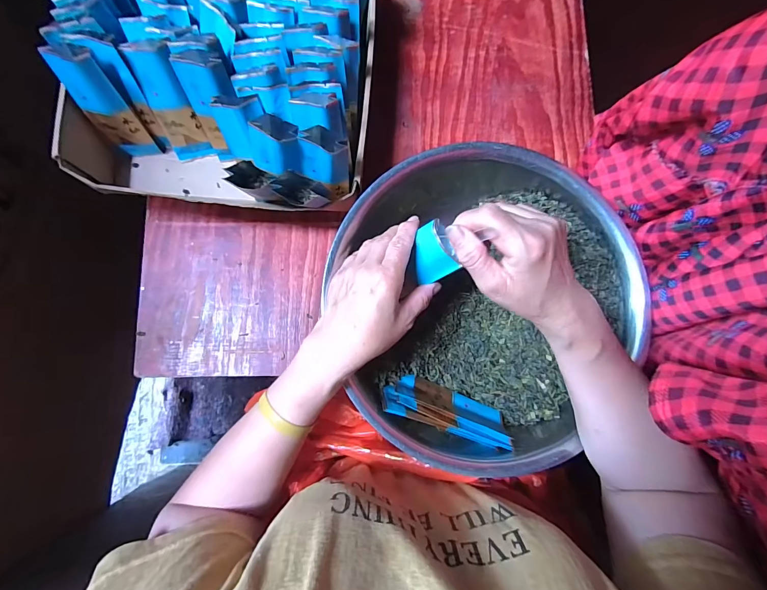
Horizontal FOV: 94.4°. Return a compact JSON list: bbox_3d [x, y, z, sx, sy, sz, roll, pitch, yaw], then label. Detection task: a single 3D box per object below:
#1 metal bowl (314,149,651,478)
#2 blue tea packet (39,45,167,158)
[{"bbox_3d":[0.106,0.002,0.401,0.322,0.081,0.342,1,83,-5],"label":"metal bowl"},{"bbox_3d":[-0.305,-0.203,0.394,0.047,0.125,0.021,-18,63,-7],"label":"blue tea packet"}]

